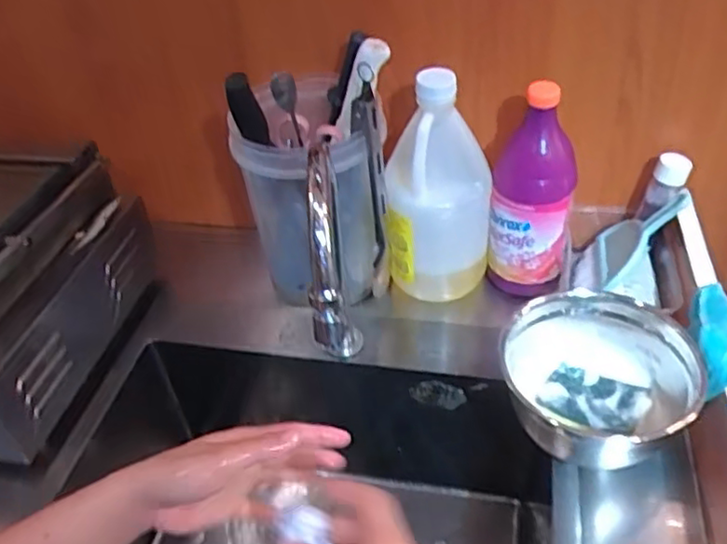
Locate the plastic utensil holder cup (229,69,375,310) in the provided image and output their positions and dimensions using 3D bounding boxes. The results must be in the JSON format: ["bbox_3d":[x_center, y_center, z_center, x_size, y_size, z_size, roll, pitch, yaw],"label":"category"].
[{"bbox_3d":[-0.070,-0.081,0.740,0.123,0.237,0.152,-13,40,-10],"label":"plastic utensil holder cup"}]

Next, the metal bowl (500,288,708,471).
[{"bbox_3d":[0.210,0.099,0.602,0.166,0.070,0.158,-3,39,3],"label":"metal bowl"}]

